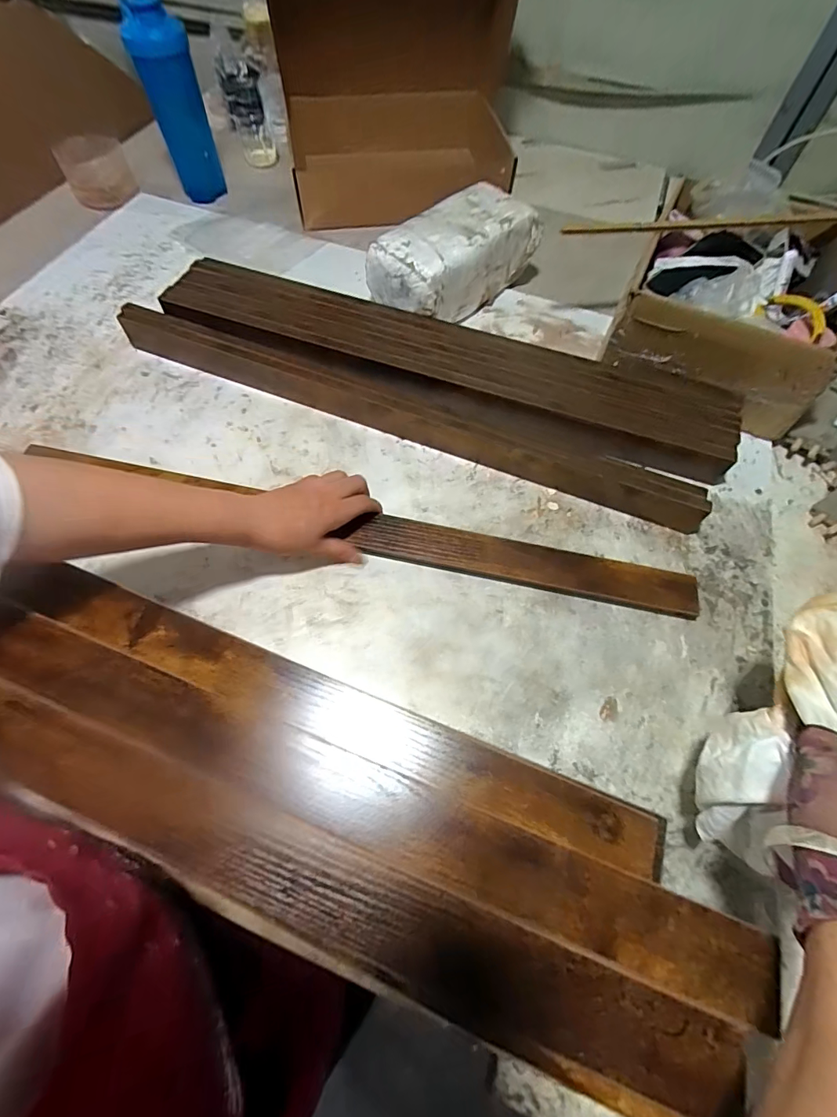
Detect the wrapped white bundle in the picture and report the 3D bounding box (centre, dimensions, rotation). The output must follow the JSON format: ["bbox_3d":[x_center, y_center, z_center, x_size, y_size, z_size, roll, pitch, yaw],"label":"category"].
[{"bbox_3d":[0.051,-0.427,0.631,0.119,0.094,0.232,42,68,17],"label":"wrapped white bundle"}]

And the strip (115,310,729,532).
[{"bbox_3d":[-0.030,-0.182,0.540,0.729,0.050,0.059,21,64,7],"label":"strip"}]

